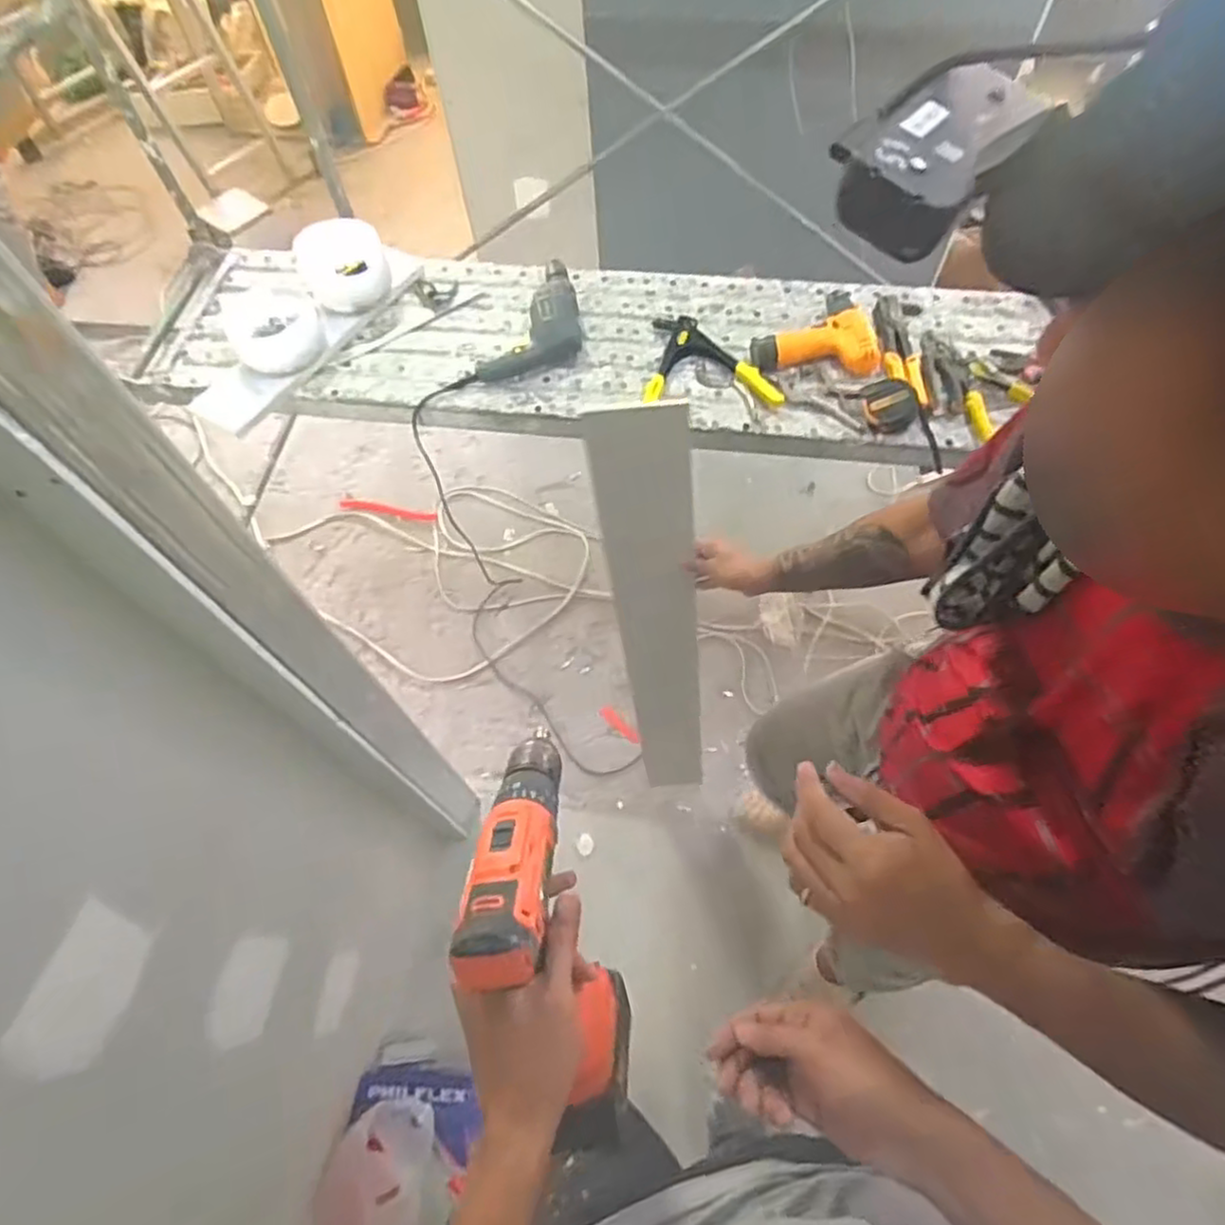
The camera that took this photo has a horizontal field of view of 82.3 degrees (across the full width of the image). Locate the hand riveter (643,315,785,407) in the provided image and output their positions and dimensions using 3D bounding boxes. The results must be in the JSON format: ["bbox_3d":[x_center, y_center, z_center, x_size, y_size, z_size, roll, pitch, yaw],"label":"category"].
[{"bbox_3d":[0.171,-0.427,1.167,0.219,0.029,0.220,4,61,6],"label":"hand riveter"}]

